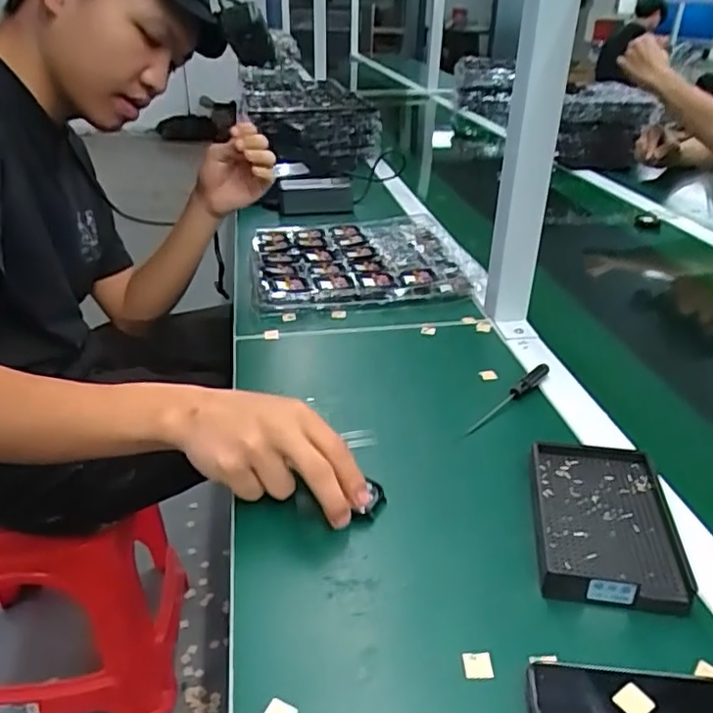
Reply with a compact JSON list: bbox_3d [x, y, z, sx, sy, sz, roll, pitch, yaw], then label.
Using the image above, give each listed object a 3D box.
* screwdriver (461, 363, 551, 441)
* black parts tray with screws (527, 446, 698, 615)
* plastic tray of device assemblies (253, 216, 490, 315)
[{"bbox_3d":[0.146,0.041,0.601,0.011,0.014,0.140,25,38,37],"label":"screwdriver"},{"bbox_3d":[0.177,0.119,0.455,0.091,0.028,0.140,5,30,9],"label":"black parts tray with screws"},{"bbox_3d":[0.002,-0.136,0.890,0.291,0.033,0.278,-4,31,-8],"label":"plastic tray of device assemblies"}]

